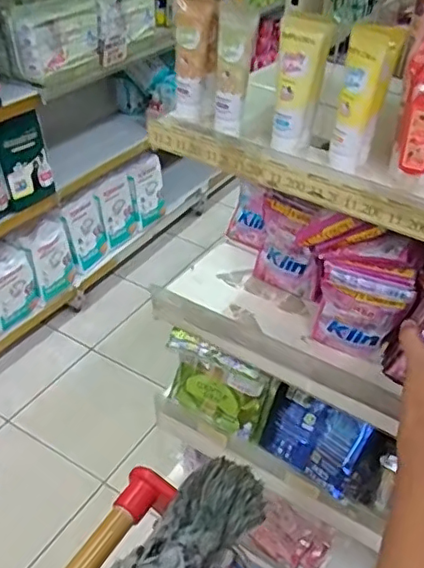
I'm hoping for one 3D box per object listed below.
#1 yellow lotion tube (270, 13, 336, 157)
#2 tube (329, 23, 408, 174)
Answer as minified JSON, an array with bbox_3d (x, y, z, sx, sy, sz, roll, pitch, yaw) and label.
[{"bbox_3d":[0.085,-0.190,0.546,0.039,0.122,0.040,14,39,10],"label":"yellow lotion tube"},{"bbox_3d":[0.138,-0.169,0.523,0.037,0.121,0.044,20,40,18],"label":"tube"}]

